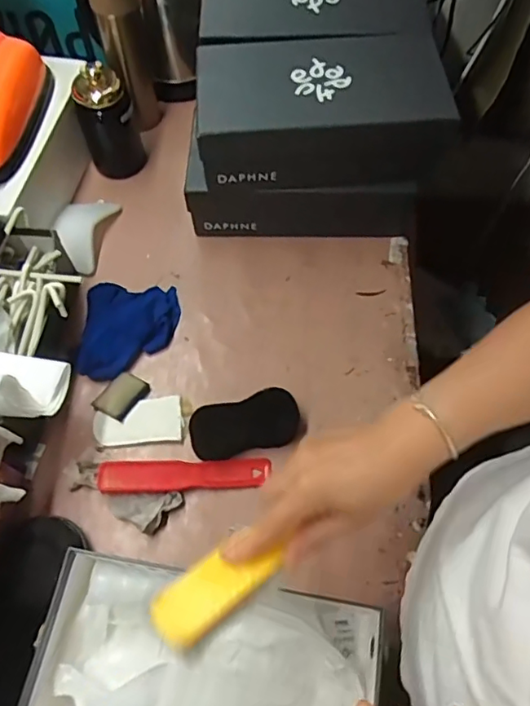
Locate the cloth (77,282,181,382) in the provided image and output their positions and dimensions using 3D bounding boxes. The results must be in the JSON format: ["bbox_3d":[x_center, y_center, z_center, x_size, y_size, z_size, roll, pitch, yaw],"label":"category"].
[{"bbox_3d":[-0.172,-0.031,0.703,0.113,0.033,0.130,1,63,1],"label":"cloth"}]

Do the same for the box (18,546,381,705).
[{"bbox_3d":[-0.062,0.286,0.502,0.281,0.095,0.153,8,63,4],"label":"box"}]

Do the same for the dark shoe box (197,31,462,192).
[{"bbox_3d":[0.071,-0.309,0.691,0.299,0.102,0.182,-3,63,-1],"label":"dark shoe box"}]

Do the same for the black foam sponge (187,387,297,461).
[{"bbox_3d":[-0.023,0.083,0.642,0.126,0.026,0.060,-18,64,-8],"label":"black foam sponge"}]

